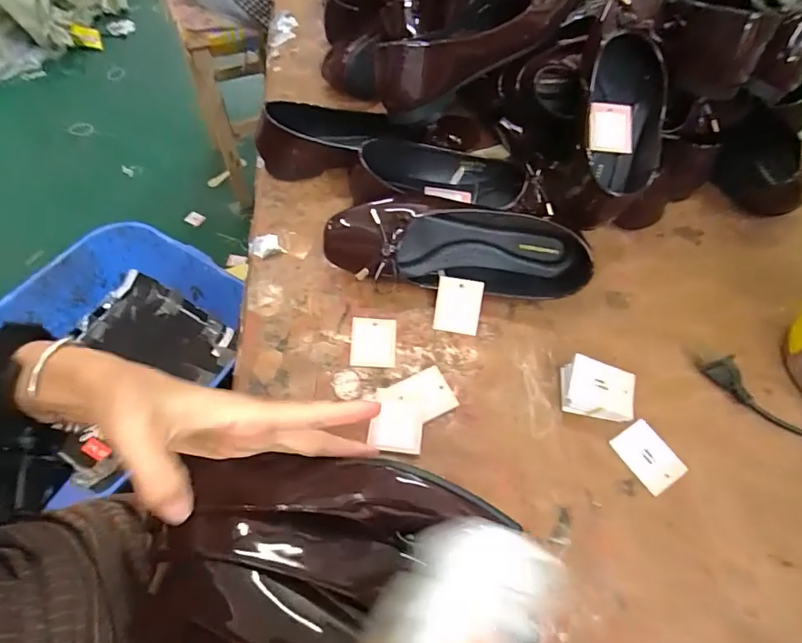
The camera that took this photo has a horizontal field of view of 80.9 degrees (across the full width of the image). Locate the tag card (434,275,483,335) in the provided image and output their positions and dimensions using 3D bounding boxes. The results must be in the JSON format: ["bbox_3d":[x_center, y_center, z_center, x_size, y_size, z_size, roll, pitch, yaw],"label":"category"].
[{"bbox_3d":[0.053,-0.015,0.437,0.041,0.004,0.050,9,89,7],"label":"tag card"}]

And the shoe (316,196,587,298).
[{"bbox_3d":[0.050,-0.067,0.443,0.241,0.069,0.075,6,58,1],"label":"shoe"}]

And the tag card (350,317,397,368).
[{"bbox_3d":[-0.025,0.018,0.426,0.040,0.004,0.050,3,58,-1],"label":"tag card"}]

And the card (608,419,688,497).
[{"bbox_3d":[0.202,0.110,0.385,0.039,0.004,0.052,-28,64,-18],"label":"card"}]

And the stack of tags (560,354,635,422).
[{"bbox_3d":[0.164,0.059,0.396,0.055,0.030,0.040,16,59,7],"label":"stack of tags"}]

